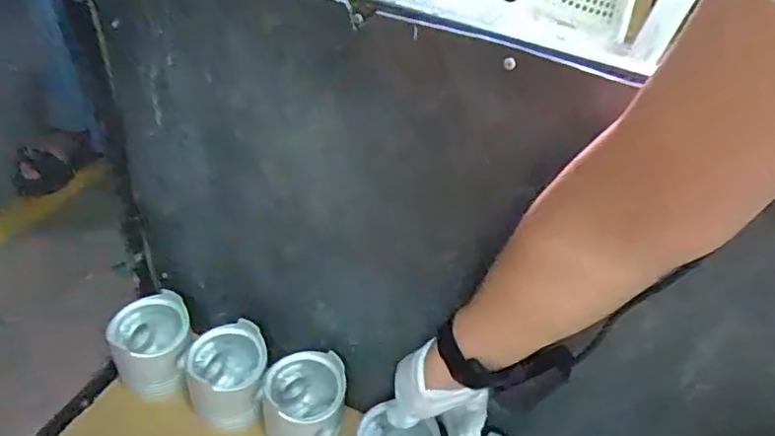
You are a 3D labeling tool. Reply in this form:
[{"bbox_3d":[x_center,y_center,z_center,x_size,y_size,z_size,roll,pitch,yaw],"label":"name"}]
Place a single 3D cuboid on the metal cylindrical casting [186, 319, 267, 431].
[{"bbox_3d":[-0.175,0.173,0.656,0.080,0.087,0.077,4,39,-3],"label":"metal cylindrical casting"}]

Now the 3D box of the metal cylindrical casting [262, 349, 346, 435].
[{"bbox_3d":[-0.091,0.208,0.650,0.085,0.100,0.077,5,39,-2],"label":"metal cylindrical casting"}]

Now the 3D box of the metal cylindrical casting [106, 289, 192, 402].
[{"bbox_3d":[-0.263,0.147,0.673,0.083,0.083,0.083,4,39,-3],"label":"metal cylindrical casting"}]

